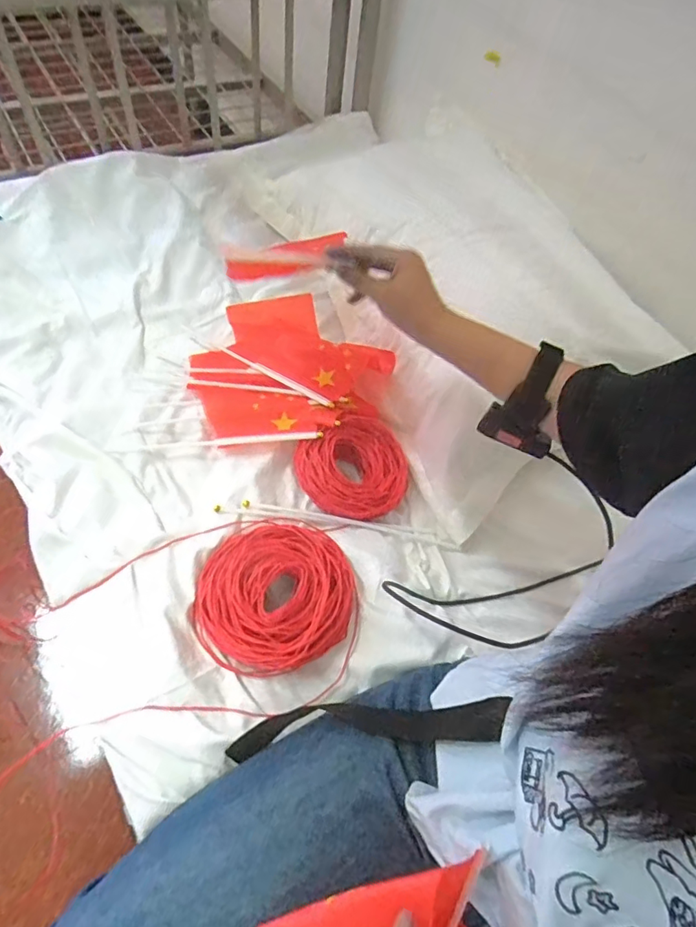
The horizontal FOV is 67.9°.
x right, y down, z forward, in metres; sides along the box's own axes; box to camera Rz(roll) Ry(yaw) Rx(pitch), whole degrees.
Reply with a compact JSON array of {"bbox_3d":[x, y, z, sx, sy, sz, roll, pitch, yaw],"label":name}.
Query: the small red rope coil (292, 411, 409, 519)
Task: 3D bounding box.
[{"bbox_3d":[0.014,0.001,0.658,0.149,0.043,0.133,-38,70,-27],"label":"small red rope coil"}]

